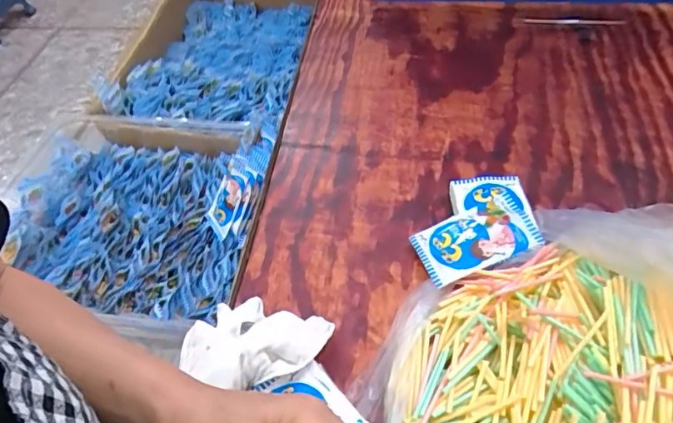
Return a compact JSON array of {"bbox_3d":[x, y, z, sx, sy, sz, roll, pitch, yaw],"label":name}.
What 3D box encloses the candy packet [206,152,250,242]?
[{"bbox_3d":[-0.147,-0.021,0.680,0.014,0.109,0.060,1,36,-45],"label":"candy packet"}]

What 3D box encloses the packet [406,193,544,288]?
[{"bbox_3d":[0.128,0.025,0.464,0.102,0.009,0.063,-23,50,1],"label":"packet"}]

